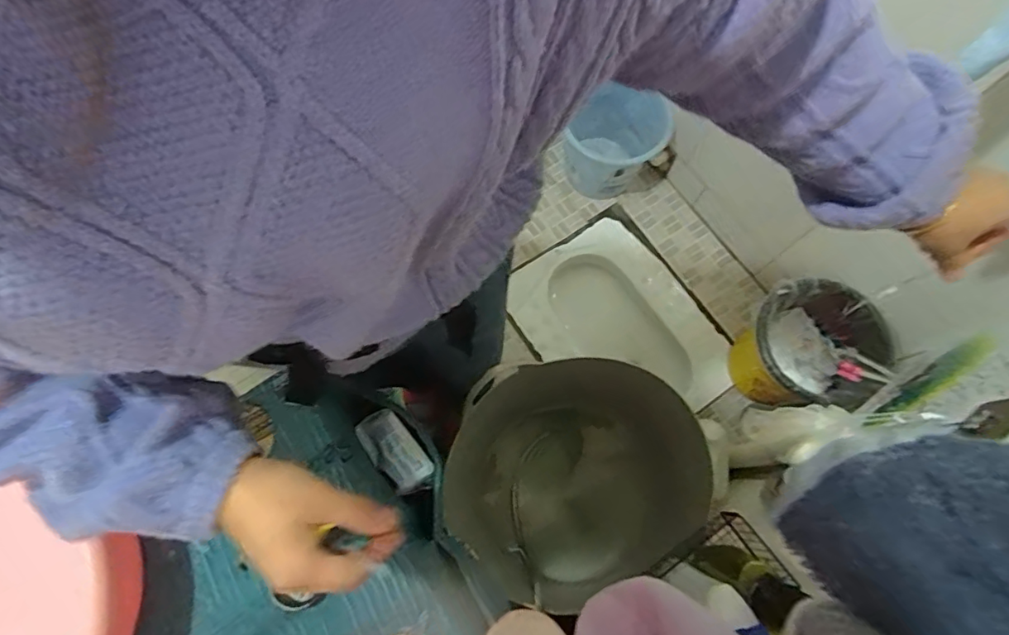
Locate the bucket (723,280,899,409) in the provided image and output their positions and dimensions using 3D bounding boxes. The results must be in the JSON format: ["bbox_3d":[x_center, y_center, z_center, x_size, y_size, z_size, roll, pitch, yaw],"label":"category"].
[{"bbox_3d":[0.624,0.072,1.147,0.235,0.289,0.222,0,74,0],"label":"bucket"}]

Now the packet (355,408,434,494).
[{"bbox_3d":[-0.144,0.172,0.688,0.054,0.007,0.110,-38,77,-10],"label":"packet"}]

